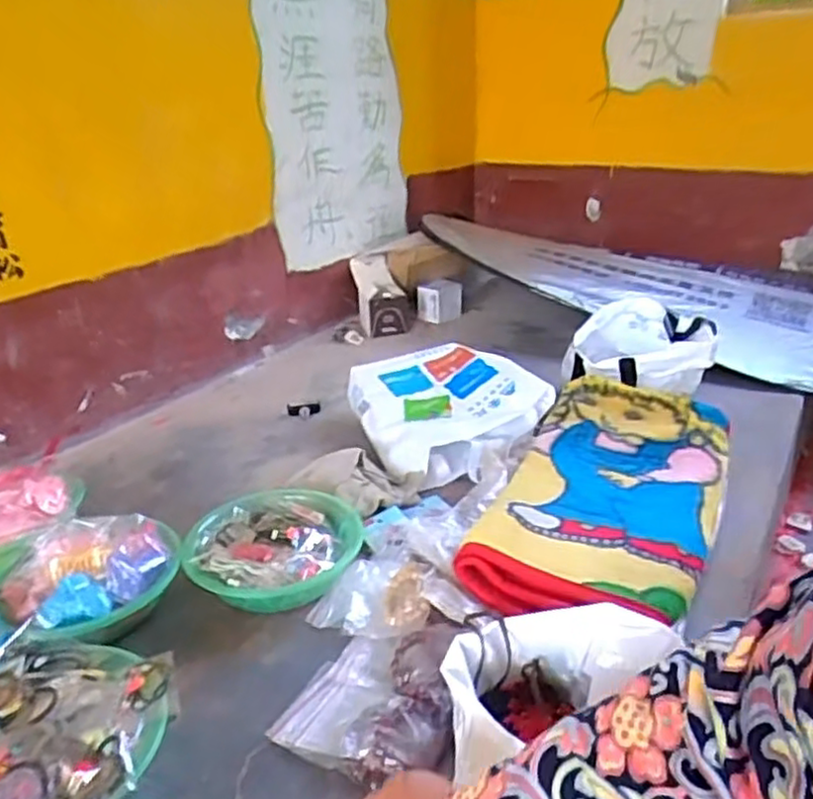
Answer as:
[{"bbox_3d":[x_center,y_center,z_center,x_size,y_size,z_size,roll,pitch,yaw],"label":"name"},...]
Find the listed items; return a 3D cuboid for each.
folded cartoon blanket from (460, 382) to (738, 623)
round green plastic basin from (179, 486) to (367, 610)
[{"bbox_3d":[0.279,0.122,0.987,0.283,0.095,0.507,8,26,25],"label":"folded cartoon blanket"},{"bbox_3d":[-0.181,0.208,0.980,0.221,0.072,0.242,-3,23,1],"label":"round green plastic basin"}]

